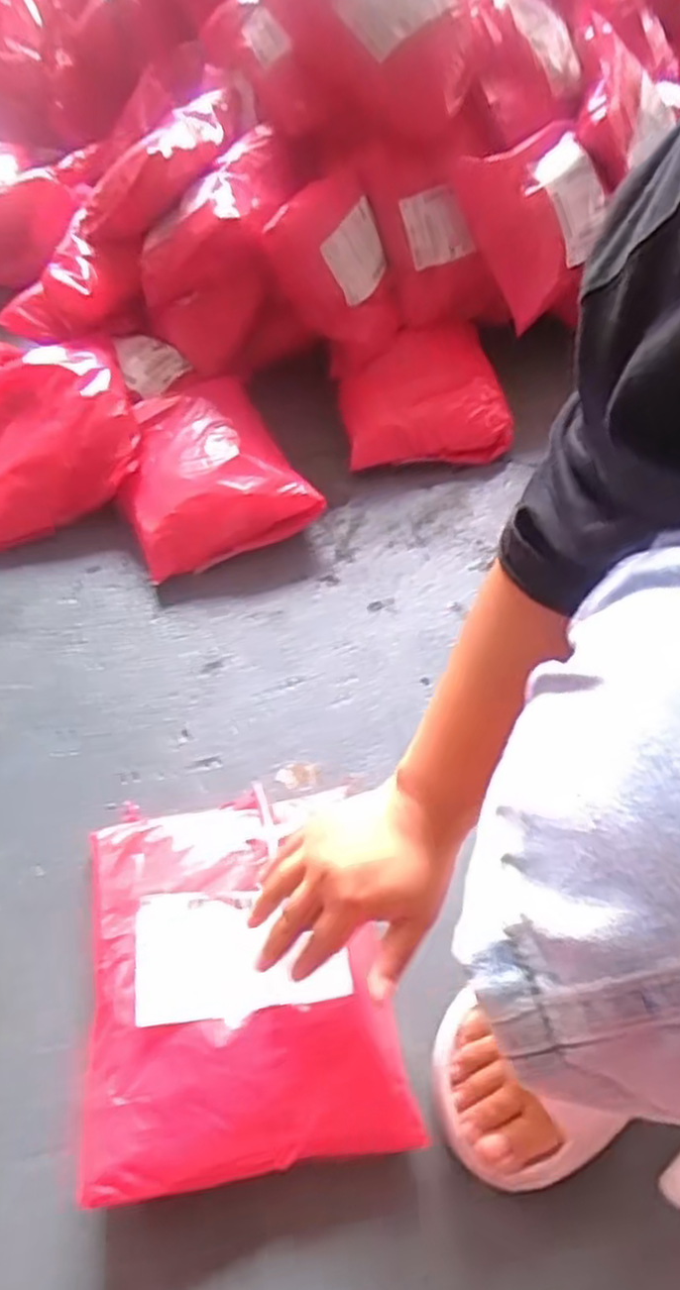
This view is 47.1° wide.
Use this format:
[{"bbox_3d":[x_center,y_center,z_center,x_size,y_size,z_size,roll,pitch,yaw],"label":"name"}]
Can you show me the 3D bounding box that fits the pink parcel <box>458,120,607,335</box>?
[{"bbox_3d":[0.215,-0.460,0.854,0.179,0.177,0.041,-30,17,-20],"label":"pink parcel"}]

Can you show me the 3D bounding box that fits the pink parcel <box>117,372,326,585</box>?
[{"bbox_3d":[-0.144,-0.182,0.799,0.172,0.063,0.227,-22,55,-14],"label":"pink parcel"}]

